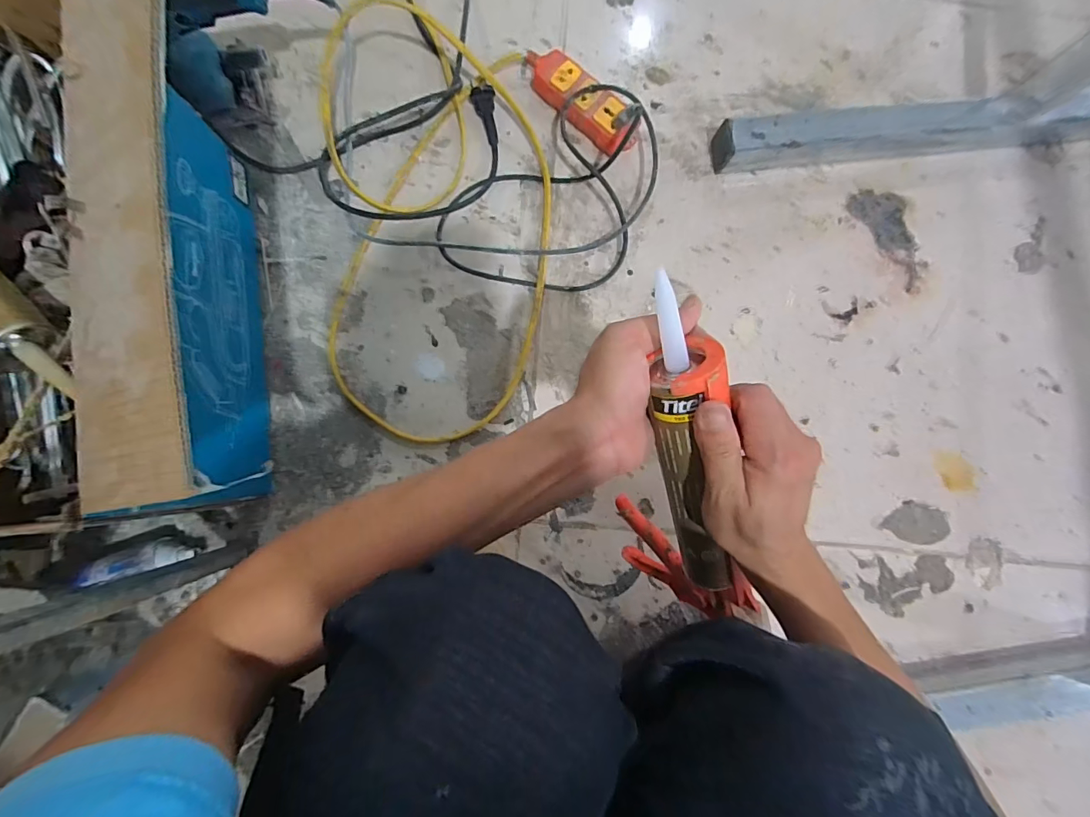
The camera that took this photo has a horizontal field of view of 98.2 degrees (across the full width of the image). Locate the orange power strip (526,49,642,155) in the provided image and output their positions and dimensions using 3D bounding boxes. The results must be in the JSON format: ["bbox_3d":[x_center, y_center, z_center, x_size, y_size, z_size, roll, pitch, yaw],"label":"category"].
[{"bbox_3d":[0.049,-0.418,0.642,0.180,0.044,0.062,40,84,1],"label":"orange power strip"}]

